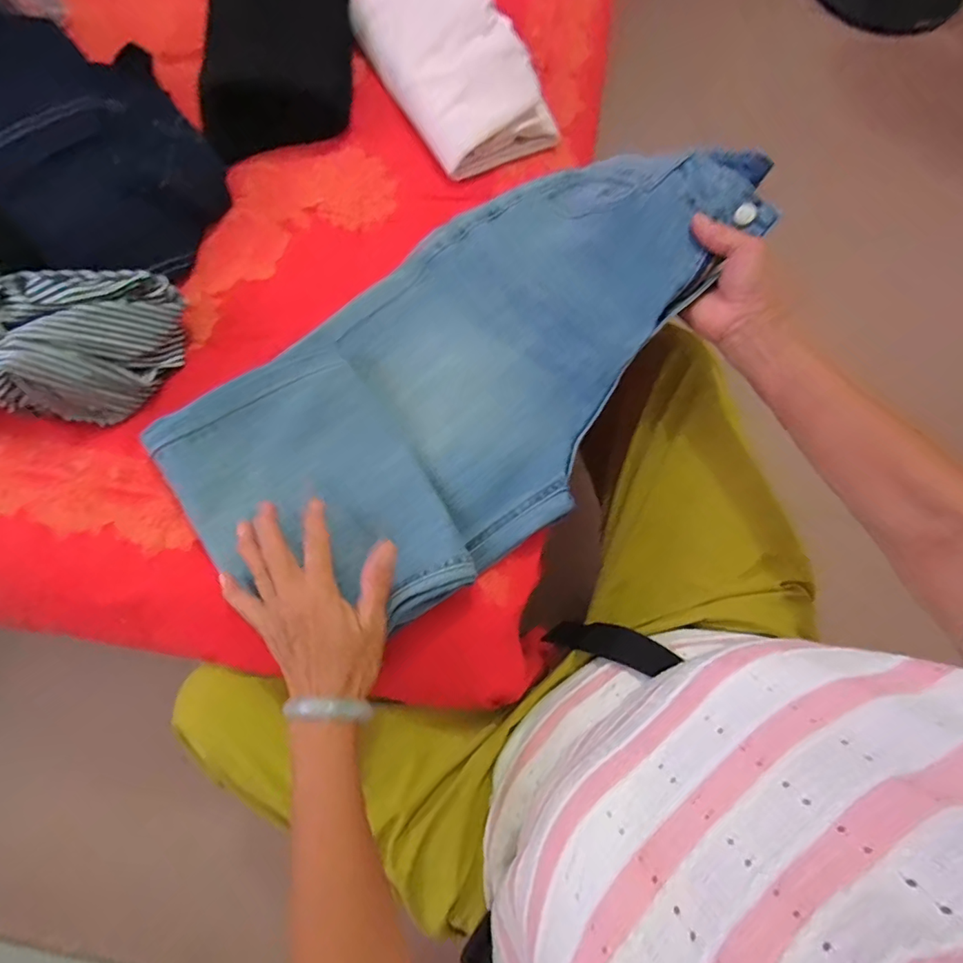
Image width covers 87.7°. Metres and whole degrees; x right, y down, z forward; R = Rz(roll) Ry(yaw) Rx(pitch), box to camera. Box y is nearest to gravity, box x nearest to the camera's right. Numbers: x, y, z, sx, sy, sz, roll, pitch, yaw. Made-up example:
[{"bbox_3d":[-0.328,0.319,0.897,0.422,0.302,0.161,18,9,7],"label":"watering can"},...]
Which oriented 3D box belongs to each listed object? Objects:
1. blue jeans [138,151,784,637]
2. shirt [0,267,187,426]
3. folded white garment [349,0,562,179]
[{"bbox_3d":[-0.001,-0.106,0.441,0.536,0.067,0.271,-40,79,-9],"label":"blue jeans"},{"bbox_3d":[-0.411,-0.122,0.437,0.256,0.096,0.132,-5,76,-1],"label":"shirt"},{"bbox_3d":[-0.042,-0.480,0.545,0.145,0.060,0.301,-26,77,-6],"label":"folded white garment"}]

